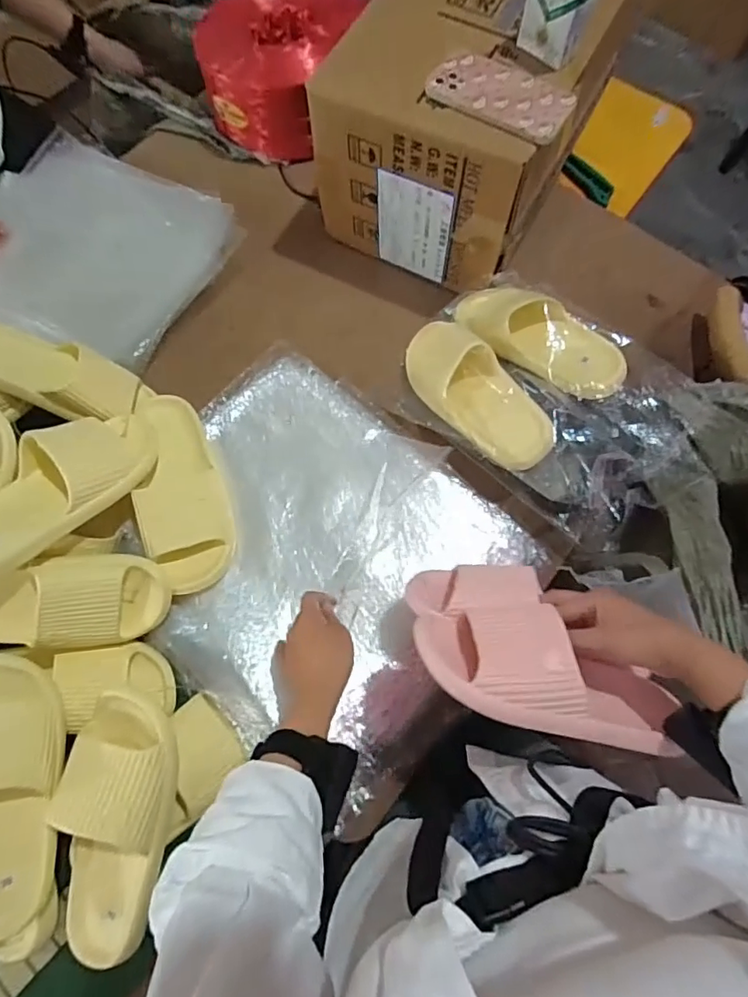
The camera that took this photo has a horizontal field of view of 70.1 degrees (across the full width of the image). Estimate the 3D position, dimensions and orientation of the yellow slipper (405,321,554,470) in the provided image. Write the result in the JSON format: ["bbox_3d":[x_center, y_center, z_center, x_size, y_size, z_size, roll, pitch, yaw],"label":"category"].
[{"bbox_3d":[0.125,-0.142,0.692,0.104,0.064,0.267,-45,60,14],"label":"yellow slipper"}]

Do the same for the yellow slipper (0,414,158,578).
[{"bbox_3d":[-0.357,-0.016,0.589,0.101,0.067,0.258,36,62,10],"label":"yellow slipper"}]

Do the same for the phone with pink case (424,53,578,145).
[{"bbox_3d":[0.144,-0.460,0.603,0.160,0.012,0.089,28,73,8],"label":"phone with pink case"}]

